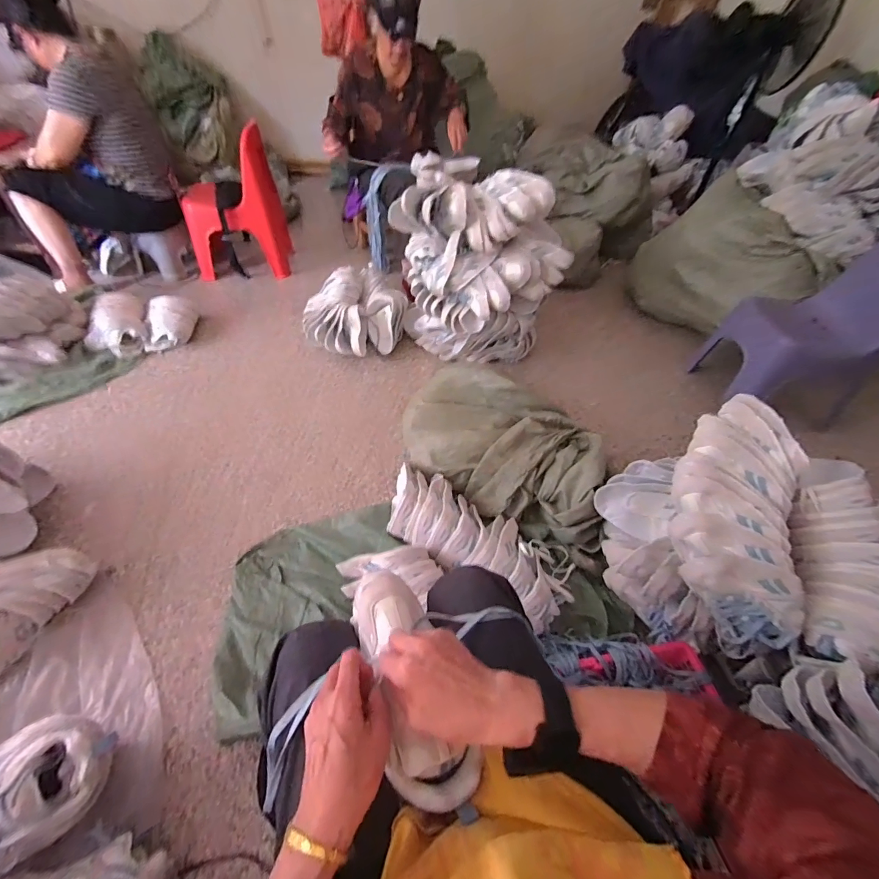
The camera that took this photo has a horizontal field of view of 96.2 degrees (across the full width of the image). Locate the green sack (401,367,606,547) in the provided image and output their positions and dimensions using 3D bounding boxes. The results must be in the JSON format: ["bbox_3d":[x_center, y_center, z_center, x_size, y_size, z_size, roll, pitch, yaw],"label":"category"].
[{"bbox_3d":[0.193,0.018,1.128,0.629,0.200,0.365,28,52,19],"label":"green sack"}]

